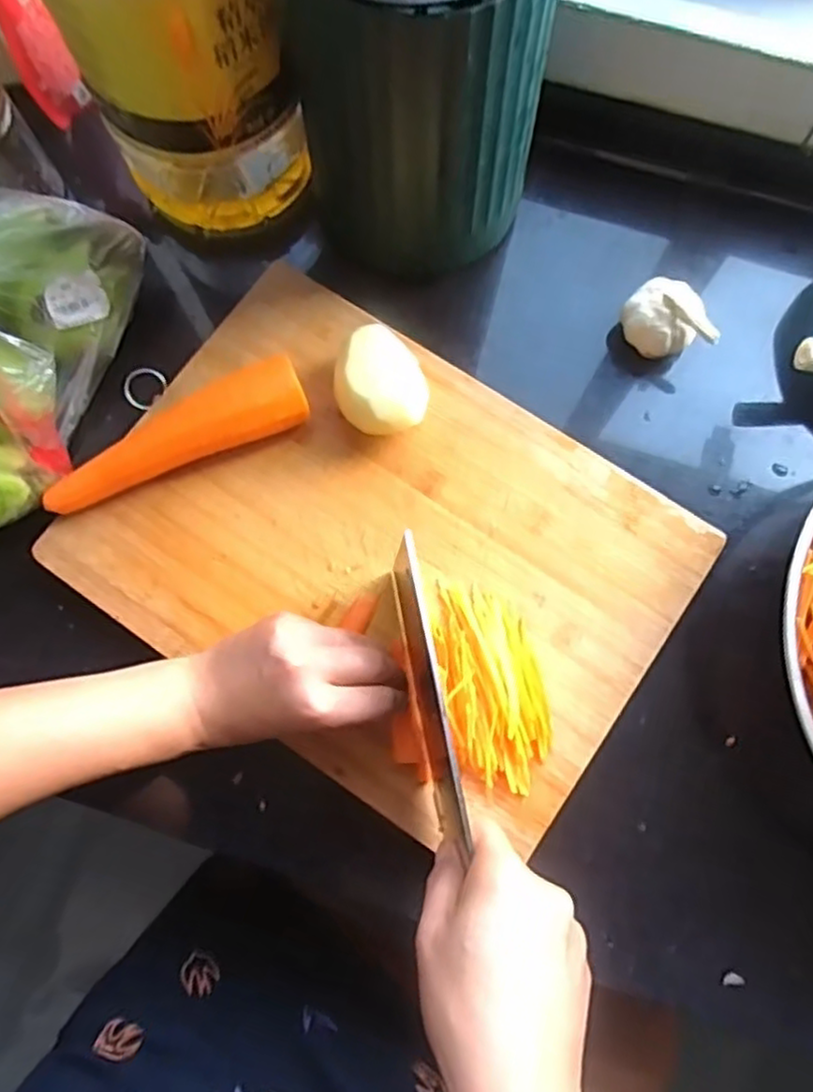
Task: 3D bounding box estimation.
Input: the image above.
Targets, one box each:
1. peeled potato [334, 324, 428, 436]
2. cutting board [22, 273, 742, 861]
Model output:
[{"bbox_3d":[-0.019,-0.107,0.470,0.055,0.038,0.069,-22,79,-4],"label":"peeled potato"},{"bbox_3d":[-0.018,0.002,0.462,0.364,0.020,0.266,34,81,7],"label":"cutting board"}]

